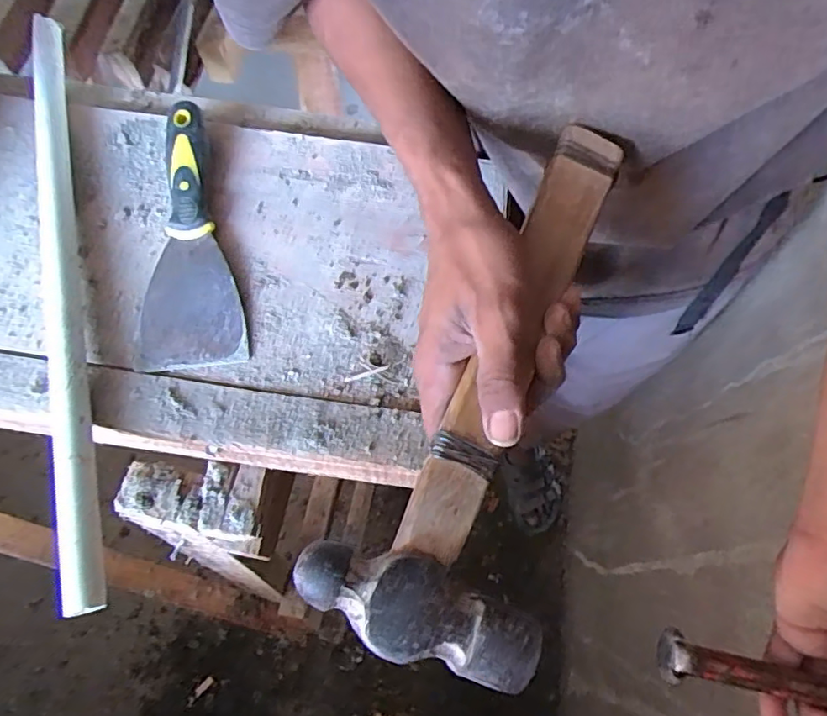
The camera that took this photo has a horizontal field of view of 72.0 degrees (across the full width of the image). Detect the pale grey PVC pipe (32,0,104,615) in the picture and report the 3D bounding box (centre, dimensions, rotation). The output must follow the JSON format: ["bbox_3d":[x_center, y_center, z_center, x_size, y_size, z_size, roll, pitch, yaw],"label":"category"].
[{"bbox_3d":[-0.242,-0.067,0.384,0.024,0.023,0.454,-14,68,-7],"label":"pale grey PVC pipe"}]

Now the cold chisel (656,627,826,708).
[{"bbox_3d":[0.234,0.178,0.295,0.207,0.015,0.023,11,67,4],"label":"cold chisel"}]

